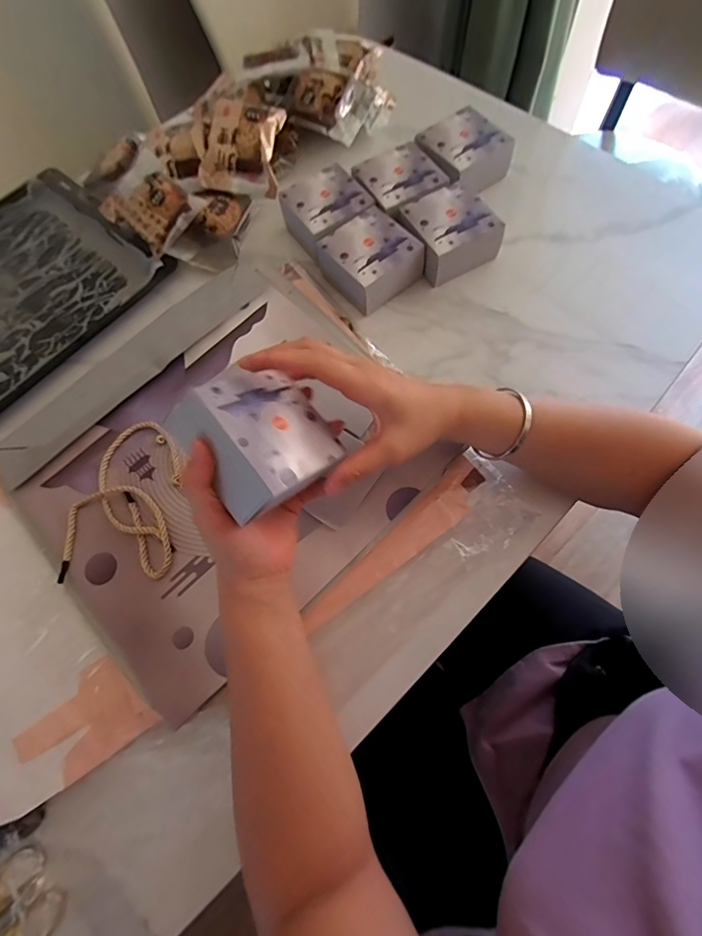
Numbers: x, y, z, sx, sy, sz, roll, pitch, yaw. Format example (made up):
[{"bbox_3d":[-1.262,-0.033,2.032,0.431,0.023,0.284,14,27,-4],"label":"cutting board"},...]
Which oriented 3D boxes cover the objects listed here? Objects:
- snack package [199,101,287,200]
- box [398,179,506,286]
[{"bbox_3d":[-0.138,-0.413,0.557,0.095,0.053,0.112,3,70,6],"label":"snack package"},{"bbox_3d":[0.117,-0.276,0.509,0.094,0.042,0.096,-27,70,-5],"label":"box"}]

